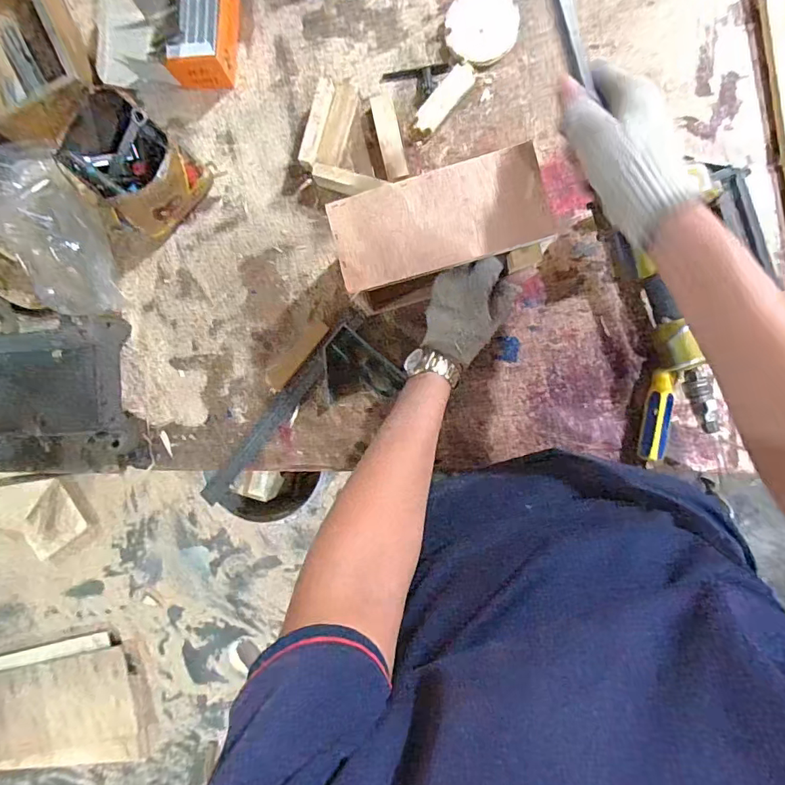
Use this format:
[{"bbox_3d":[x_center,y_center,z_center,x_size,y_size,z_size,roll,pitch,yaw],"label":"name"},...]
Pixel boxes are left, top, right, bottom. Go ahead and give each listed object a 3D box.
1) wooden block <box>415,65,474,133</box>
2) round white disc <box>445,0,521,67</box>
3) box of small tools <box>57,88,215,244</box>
[{"bbox_3d":[0.060,-0.333,0.537,0.027,0.013,0.082,41,94,6],"label":"wooden block"},{"bbox_3d":[0.099,-0.411,0.528,0.079,0.013,0.077,0,89,7],"label":"round white disc"},{"bbox_3d":[-0.299,-0.261,0.545,0.142,0.087,0.107,43,94,5],"label":"box of small tools"}]

